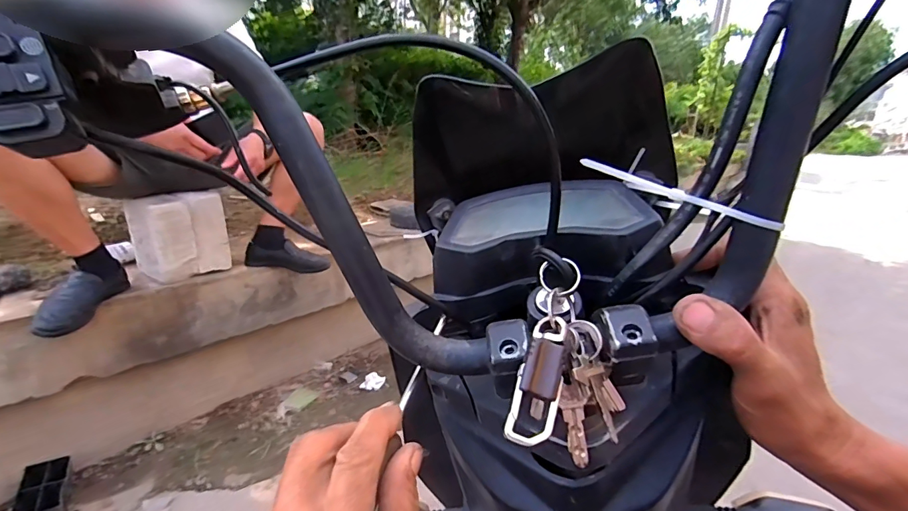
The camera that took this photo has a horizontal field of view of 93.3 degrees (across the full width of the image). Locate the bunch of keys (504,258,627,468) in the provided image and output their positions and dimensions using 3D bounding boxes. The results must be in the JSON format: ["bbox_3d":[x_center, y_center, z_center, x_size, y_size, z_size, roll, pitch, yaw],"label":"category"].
[{"bbox_3d":[0.064,0.061,0.231,0.055,0.086,0.080,9,17,20],"label":"bunch of keys"}]

